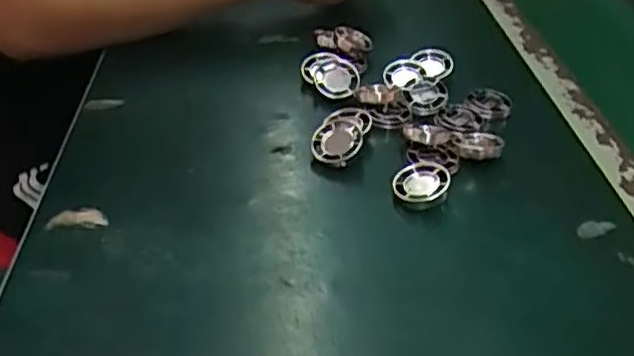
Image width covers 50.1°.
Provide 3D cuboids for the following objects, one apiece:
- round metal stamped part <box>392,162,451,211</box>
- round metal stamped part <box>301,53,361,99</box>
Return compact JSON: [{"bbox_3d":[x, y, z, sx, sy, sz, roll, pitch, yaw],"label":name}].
[{"bbox_3d":[0.073,0.005,0.470,0.038,0.007,0.040,-22,49,-8],"label":"round metal stamped part"},{"bbox_3d":[0.011,-0.090,0.596,0.059,0.013,0.034,36,77,25],"label":"round metal stamped part"}]

